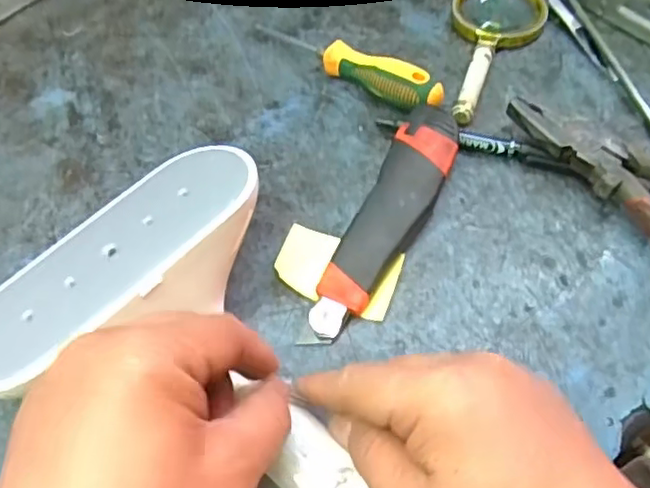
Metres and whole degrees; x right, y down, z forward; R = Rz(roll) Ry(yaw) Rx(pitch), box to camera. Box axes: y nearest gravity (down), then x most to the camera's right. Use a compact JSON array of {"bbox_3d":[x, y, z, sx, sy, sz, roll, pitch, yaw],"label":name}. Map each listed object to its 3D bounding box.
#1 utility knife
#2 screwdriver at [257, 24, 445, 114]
[{"bbox_3d":[0.037,-0.013,0.371,0.036,0.029,0.157,22,60,16],"label":"utility knife"},{"bbox_3d":[0.010,-0.128,0.444,0.157,0.031,0.021,35,65,23],"label":"screwdriver"}]

